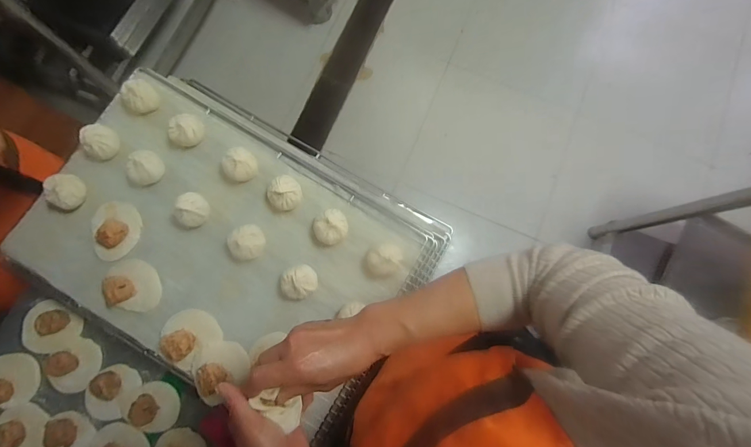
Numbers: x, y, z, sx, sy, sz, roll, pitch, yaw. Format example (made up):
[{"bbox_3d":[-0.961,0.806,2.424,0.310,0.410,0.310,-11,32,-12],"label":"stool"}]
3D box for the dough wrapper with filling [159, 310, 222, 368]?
[{"bbox_3d":[-0.301,0.182,0.580,0.088,0.041,0.085,-40,84,-8],"label":"dough wrapper with filling"}]

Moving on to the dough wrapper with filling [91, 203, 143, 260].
[{"bbox_3d":[-0.434,0.007,0.598,0.078,0.035,0.094,-16,81,-5],"label":"dough wrapper with filling"}]

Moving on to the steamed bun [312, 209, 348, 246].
[{"bbox_3d":[-0.074,0.007,0.592,0.055,0.028,0.055,0,81,-2],"label":"steamed bun"}]

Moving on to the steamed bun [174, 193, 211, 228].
[{"bbox_3d":[-0.300,-0.023,0.594,0.047,0.039,0.061,21,80,2],"label":"steamed bun"}]

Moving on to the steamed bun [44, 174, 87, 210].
[{"bbox_3d":[-0.508,-0.054,0.590,0.049,0.035,0.054,23,80,2],"label":"steamed bun"}]

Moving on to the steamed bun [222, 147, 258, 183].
[{"bbox_3d":[-0.225,-0.097,0.601,0.055,0.041,0.051,0,80,-2],"label":"steamed bun"}]

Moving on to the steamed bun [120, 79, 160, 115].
[{"bbox_3d":[-0.404,-0.217,0.619,0.052,0.049,0.054,0,80,-2],"label":"steamed bun"}]

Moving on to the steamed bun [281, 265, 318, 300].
[{"bbox_3d":[-0.122,0.094,0.576,0.057,0.032,0.053,0,80,-2],"label":"steamed bun"}]

